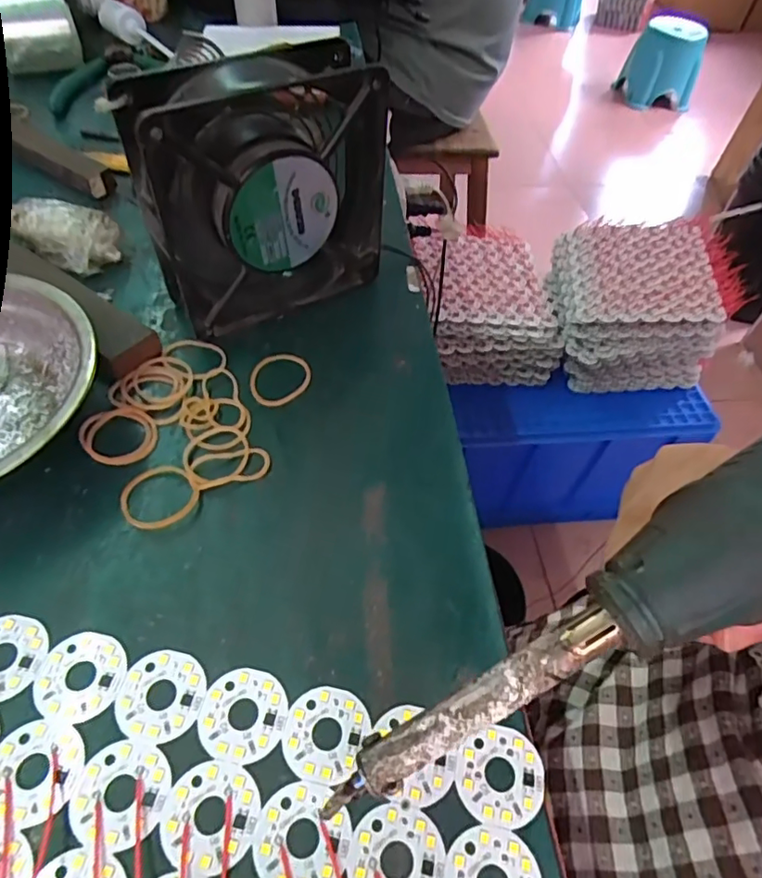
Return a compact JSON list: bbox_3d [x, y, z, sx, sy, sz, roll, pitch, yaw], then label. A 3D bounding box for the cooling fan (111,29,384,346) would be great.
[{"bbox_3d":[-0.062,-0.125,0.295,0.123,0.120,0.044,-24,59,-22],"label":"cooling fan"}]

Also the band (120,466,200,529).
[{"bbox_3d":[-0.099,0.026,0.251,0.032,0.005,0.032,3,53,-4],"label":"band"}]

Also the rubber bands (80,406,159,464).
[{"bbox_3d":[-0.126,-0.002,0.269,0.034,0.004,0.034,3,53,-4],"label":"rubber bands"}]

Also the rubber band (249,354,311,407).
[{"bbox_3d":[-0.053,-0.033,0.299,0.031,0.004,0.036,2,53,-4],"label":"rubber band"}]

